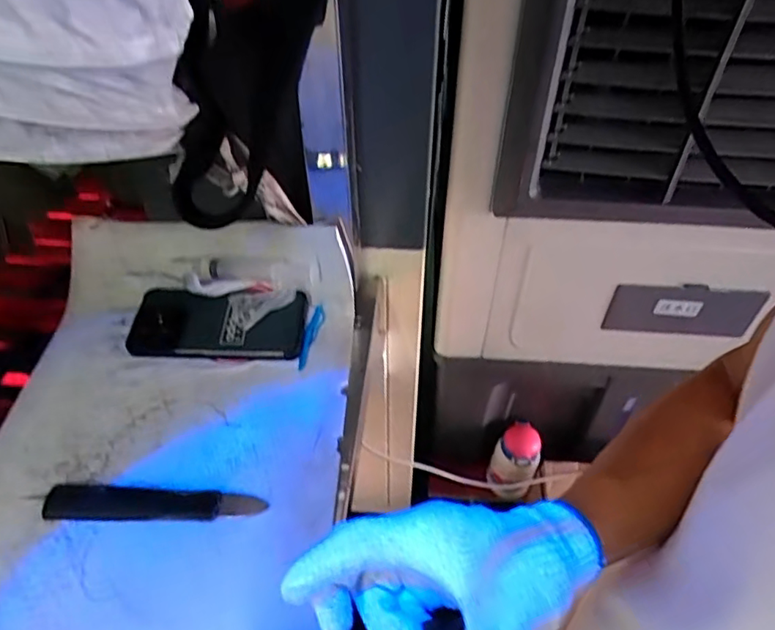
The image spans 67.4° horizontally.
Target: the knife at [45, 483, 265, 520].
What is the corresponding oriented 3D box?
[{"bbox_3d":[-0.182,0.148,0.455,0.167,0.009,0.029,1,48,0],"label":"knife"}]

